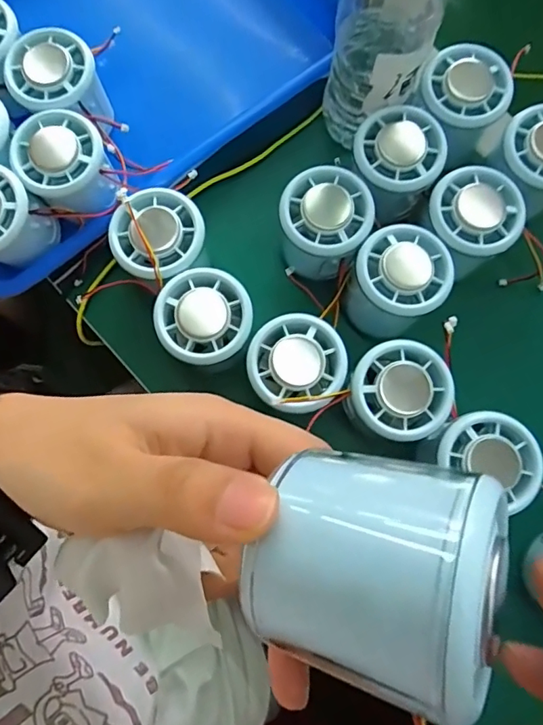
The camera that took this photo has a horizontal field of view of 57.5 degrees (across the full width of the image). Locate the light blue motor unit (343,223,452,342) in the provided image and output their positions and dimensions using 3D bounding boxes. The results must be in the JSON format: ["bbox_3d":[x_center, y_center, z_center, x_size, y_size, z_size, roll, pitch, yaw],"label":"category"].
[{"bbox_3d":[0.079,-0.051,0.317,0.058,0.056,0.053,0,79,0],"label":"light blue motor unit"}]

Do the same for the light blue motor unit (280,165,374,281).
[{"bbox_3d":[0.034,-0.088,0.326,0.053,0.060,0.055,0,79,0],"label":"light blue motor unit"}]

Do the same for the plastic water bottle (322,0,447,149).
[{"bbox_3d":[0.066,-0.198,0.288,0.055,0.174,0.066,12,79,2],"label":"plastic water bottle"}]

